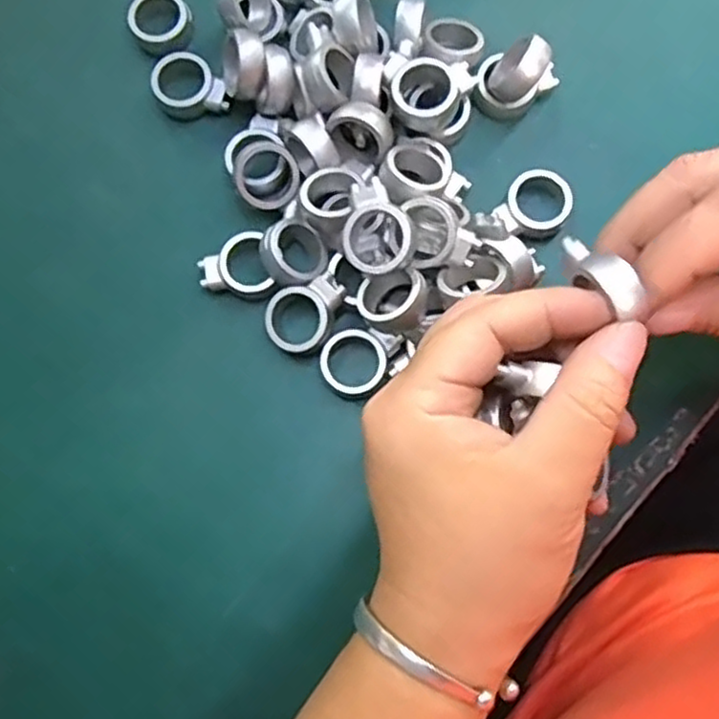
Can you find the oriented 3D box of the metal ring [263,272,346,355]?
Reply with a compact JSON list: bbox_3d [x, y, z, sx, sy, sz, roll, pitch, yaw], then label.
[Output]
[{"bbox_3d":[-0.021,-0.018,0.270,0.026,0.015,0.032,38,81,7],"label":"metal ring"}]

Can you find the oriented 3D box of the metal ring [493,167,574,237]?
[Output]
[{"bbox_3d":[0.071,-0.062,0.280,0.025,0.011,0.030,38,81,7],"label":"metal ring"}]

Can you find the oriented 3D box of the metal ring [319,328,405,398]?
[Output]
[{"bbox_3d":[-0.001,0.000,0.269,0.026,0.009,0.030,23,80,5],"label":"metal ring"}]

